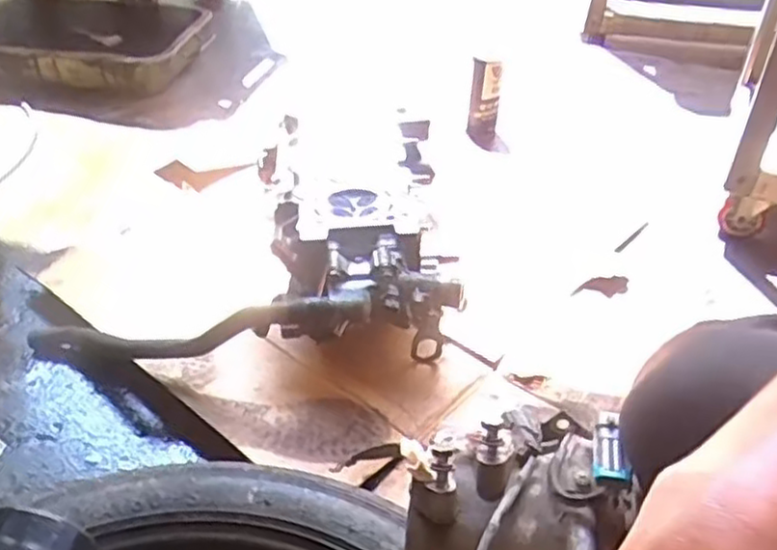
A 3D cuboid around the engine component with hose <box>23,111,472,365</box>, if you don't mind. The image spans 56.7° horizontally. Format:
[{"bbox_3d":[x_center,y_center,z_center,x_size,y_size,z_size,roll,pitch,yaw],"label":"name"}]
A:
[{"bbox_3d":[-0.186,-0.052,0.979,0.517,0.214,0.437,1,38,-3],"label":"engine component with hose"}]

